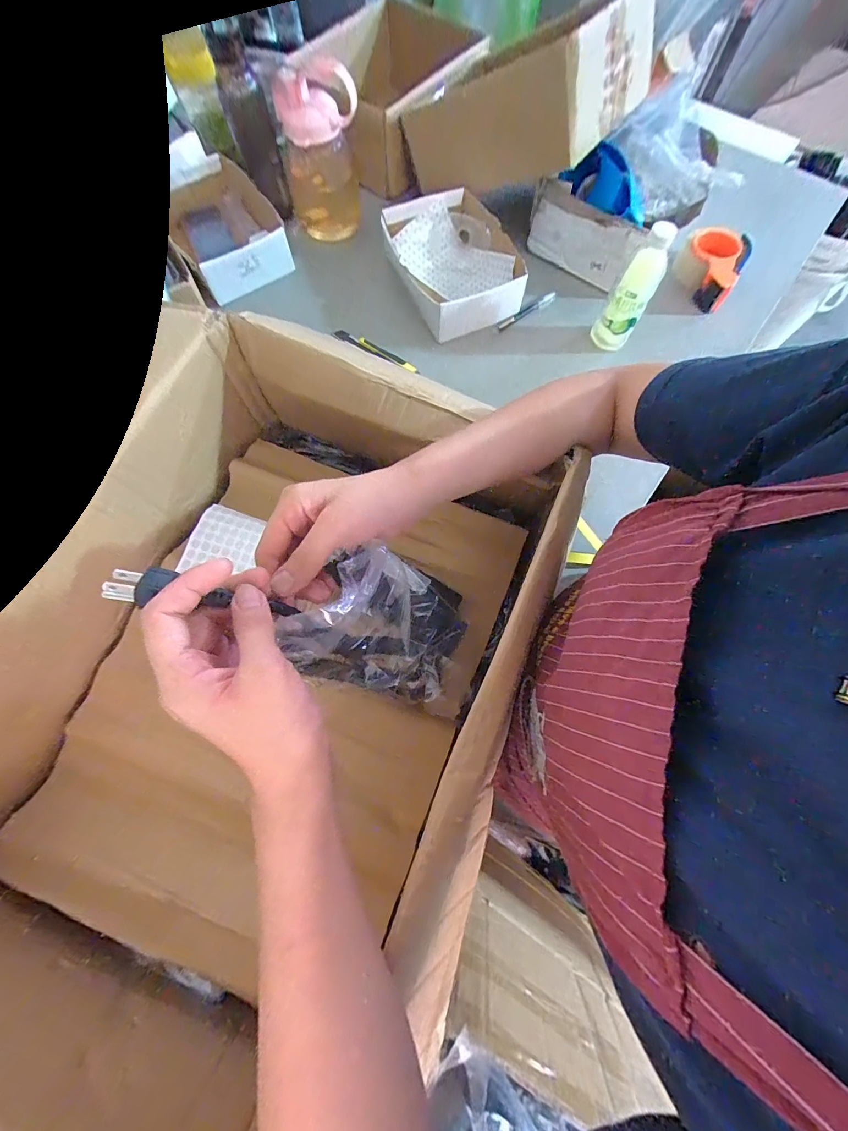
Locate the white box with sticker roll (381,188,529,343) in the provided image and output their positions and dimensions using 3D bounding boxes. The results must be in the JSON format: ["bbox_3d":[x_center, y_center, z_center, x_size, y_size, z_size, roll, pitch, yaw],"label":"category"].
[{"bbox_3d":[0.054,-0.518,0.675,0.180,0.068,0.256,-24,74,-7],"label":"white box with sticker roll"}]

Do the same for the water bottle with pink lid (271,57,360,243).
[{"bbox_3d":[-0.172,-0.686,0.651,0.122,0.204,0.114,-18,73,-5],"label":"water bottle with pink lid"}]

